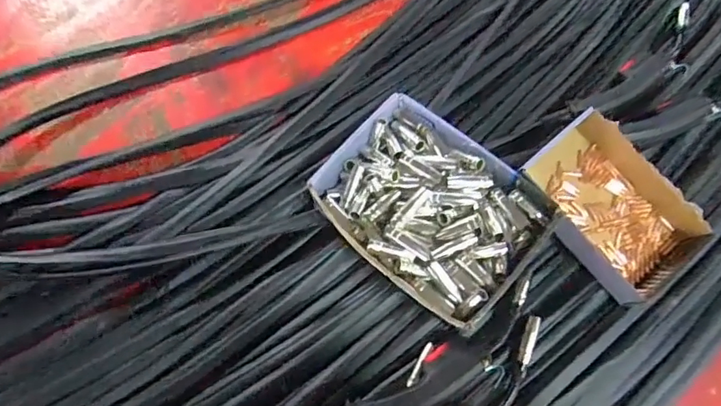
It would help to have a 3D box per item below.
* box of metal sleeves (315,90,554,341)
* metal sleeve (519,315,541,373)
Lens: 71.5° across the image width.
[{"bbox_3d":[0.076,0.003,0.588,0.188,0.043,0.260,-43,74,-13],"label":"box of metal sleeves"},{"bbox_3d":[0.185,0.154,0.549,0.014,0.010,0.060,19,72,8],"label":"metal sleeve"}]

